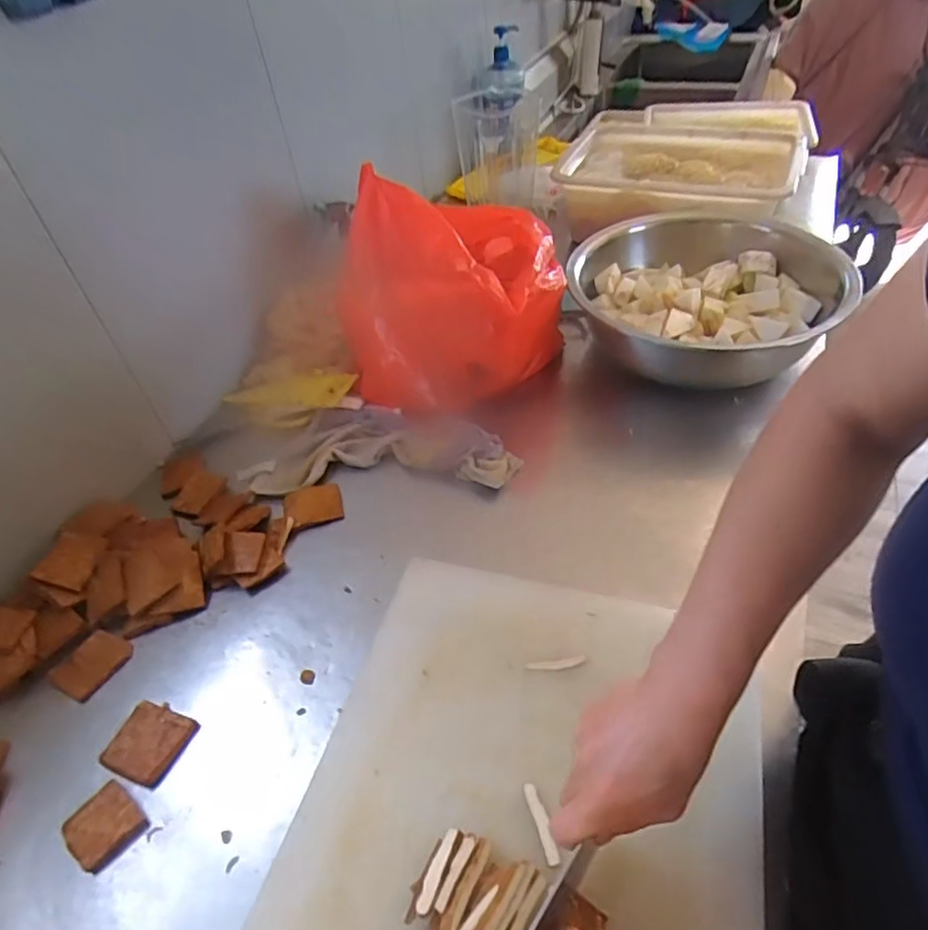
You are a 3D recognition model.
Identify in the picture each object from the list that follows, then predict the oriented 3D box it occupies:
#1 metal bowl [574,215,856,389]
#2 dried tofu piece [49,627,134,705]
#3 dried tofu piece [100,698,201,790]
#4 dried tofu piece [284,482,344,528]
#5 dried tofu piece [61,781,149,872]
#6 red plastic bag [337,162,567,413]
[{"bbox_3d":[0.336,-0.232,0.888,0.361,0.130,0.364,13,49,20],"label":"metal bowl"},{"bbox_3d":[-0.375,0.200,0.627,0.059,0.011,0.064,18,50,24],"label":"dried tofu piece"},{"bbox_3d":[-0.285,0.247,0.560,0.068,0.018,0.062,13,49,20],"label":"dried tofu piece"},{"bbox_3d":[-0.182,0.047,0.752,0.066,0.009,0.060,-15,45,-7],"label":"dried tofu piece"},{"bbox_3d":[-0.299,0.300,0.517,0.056,0.008,0.051,29,55,31],"label":"dried tofu piece"},{"bbox_3d":[-0.012,-0.248,0.846,0.273,0.283,0.260,5,46,13],"label":"red plastic bag"}]

